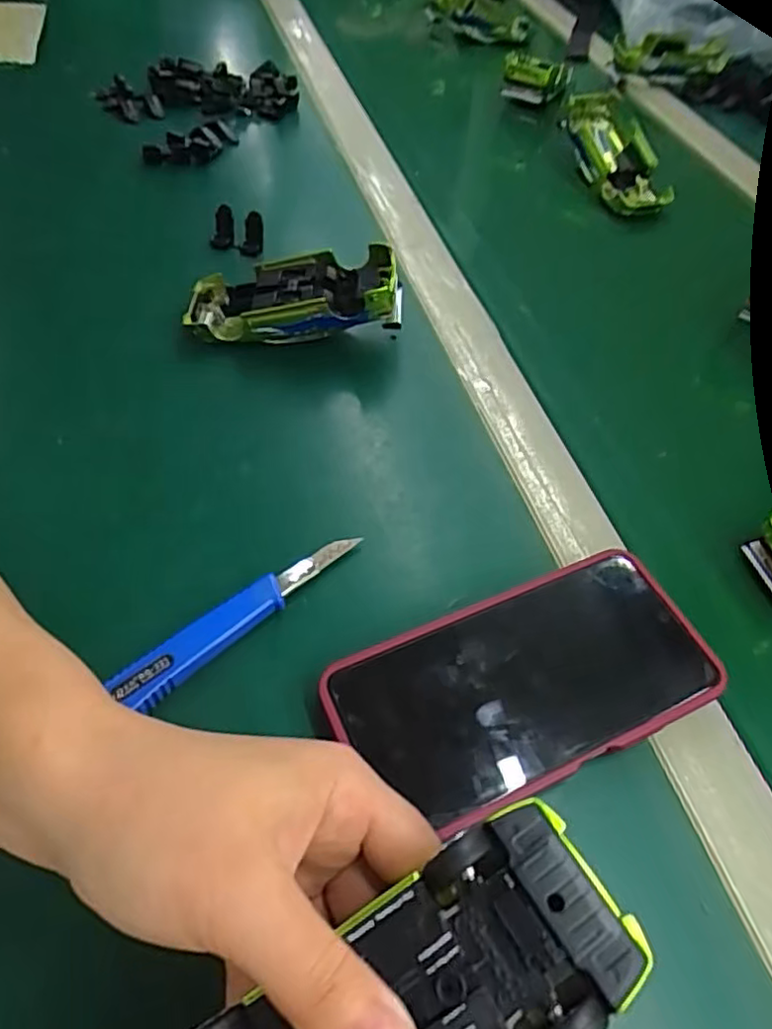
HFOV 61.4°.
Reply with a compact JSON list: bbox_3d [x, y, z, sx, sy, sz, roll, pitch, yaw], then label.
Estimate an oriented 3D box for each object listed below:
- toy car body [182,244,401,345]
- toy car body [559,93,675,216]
[{"bbox_3d":[-0.057,-0.133,0.409,0.134,0.033,0.052,-3,53,12],"label":"toy car body"},{"bbox_3d":[0.199,-0.307,0.563,0.058,0.035,0.126,-11,71,-13],"label":"toy car body"}]

